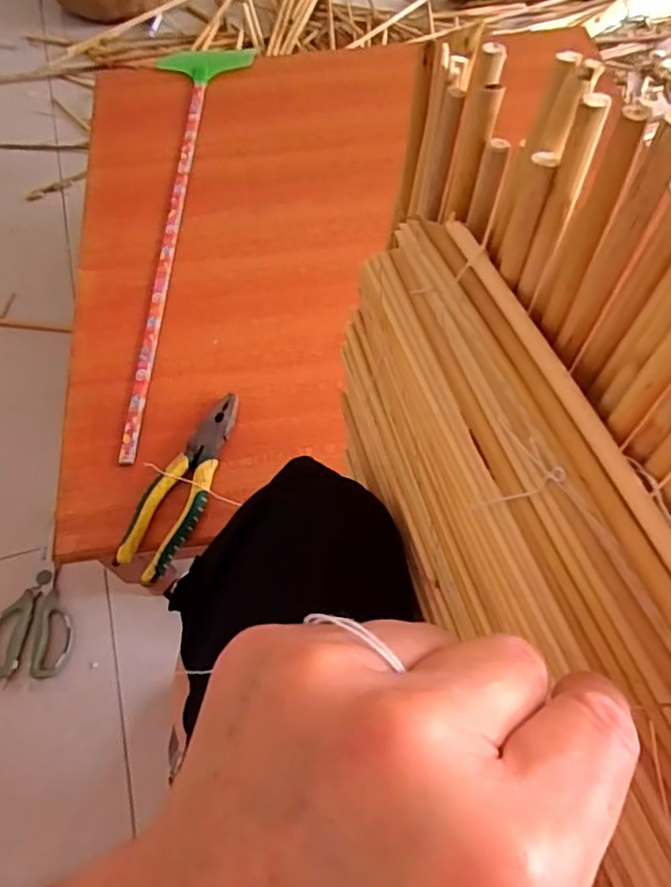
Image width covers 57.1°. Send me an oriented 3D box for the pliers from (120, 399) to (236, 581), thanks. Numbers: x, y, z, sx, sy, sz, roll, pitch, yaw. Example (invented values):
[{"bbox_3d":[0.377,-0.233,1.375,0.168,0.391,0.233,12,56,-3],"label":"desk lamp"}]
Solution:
[{"bbox_3d":[-0.139,0.034,0.575,0.051,0.015,0.190,17,64,9],"label":"pliers"}]

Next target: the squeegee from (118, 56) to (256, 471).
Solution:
[{"bbox_3d":[-0.196,-0.268,0.727,0.107,0.014,0.628,2,63,4],"label":"squeegee"}]

